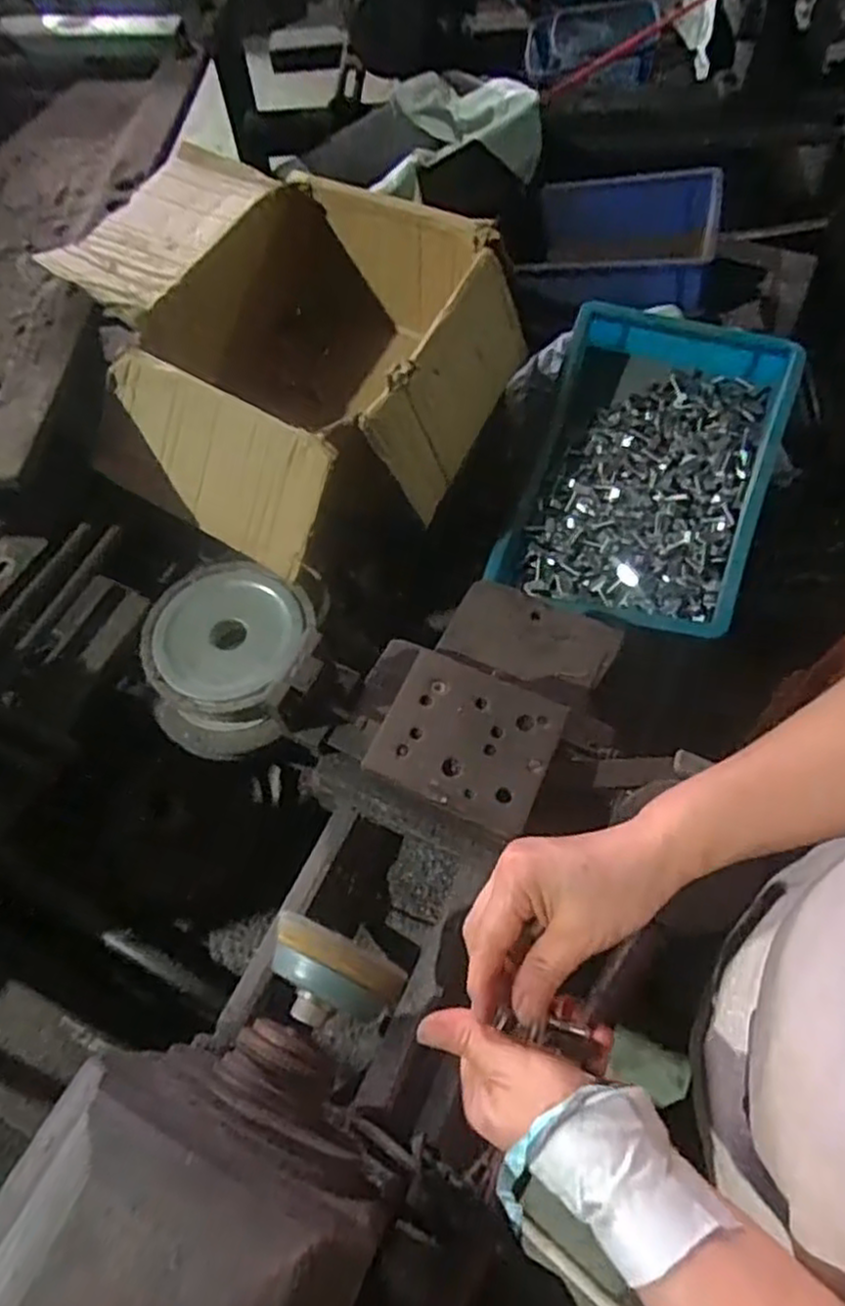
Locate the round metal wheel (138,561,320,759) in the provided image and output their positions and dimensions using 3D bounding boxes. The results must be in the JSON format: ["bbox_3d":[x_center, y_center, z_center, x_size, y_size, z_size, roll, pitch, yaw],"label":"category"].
[{"bbox_3d":[-0.180,-0.001,0.686,0.154,0.054,0.176,-17,62,-6],"label":"round metal wheel"}]

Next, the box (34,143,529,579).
[{"bbox_3d":[-0.152,-0.308,0.780,0.422,0.181,0.392,28,67,17],"label":"box"}]

